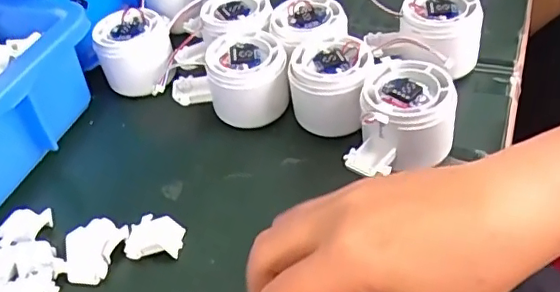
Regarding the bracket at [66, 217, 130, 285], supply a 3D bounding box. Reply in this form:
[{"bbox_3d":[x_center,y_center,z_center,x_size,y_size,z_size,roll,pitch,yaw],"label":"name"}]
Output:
[{"bbox_3d":[-0.115,0.063,0.344,0.031,0.009,0.040,12,48,20],"label":"bracket"}]

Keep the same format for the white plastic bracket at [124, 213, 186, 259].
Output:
[{"bbox_3d":[-0.077,0.057,0.345,0.033,0.015,0.026,7,46,15],"label":"white plastic bracket"}]

